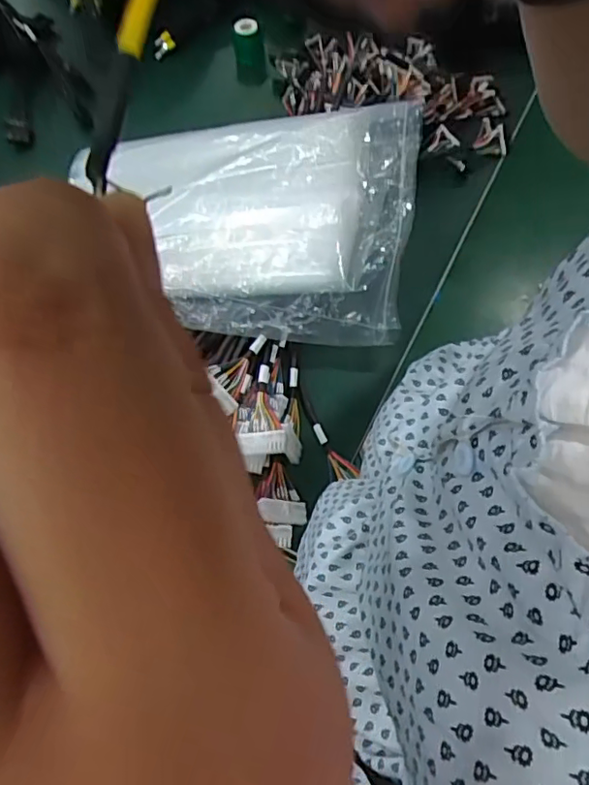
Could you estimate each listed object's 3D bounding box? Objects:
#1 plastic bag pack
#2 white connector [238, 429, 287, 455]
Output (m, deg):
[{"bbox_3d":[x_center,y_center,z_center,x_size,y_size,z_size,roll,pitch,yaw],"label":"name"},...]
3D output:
[{"bbox_3d":[-0.081,-0.190,0.635,0.411,0.073,0.250,5,77,19],"label":"plastic bag pack"},{"bbox_3d":[-0.033,0.048,0.556,0.048,0.012,0.023,-4,66,18],"label":"white connector"}]

